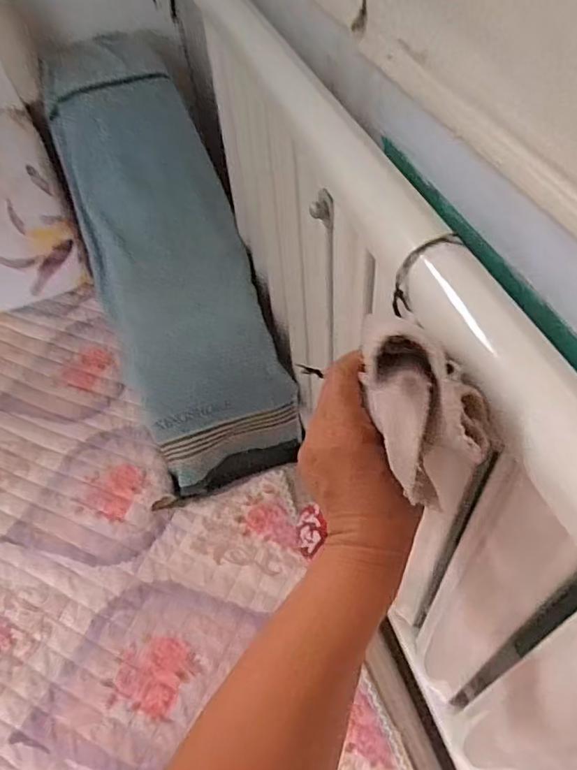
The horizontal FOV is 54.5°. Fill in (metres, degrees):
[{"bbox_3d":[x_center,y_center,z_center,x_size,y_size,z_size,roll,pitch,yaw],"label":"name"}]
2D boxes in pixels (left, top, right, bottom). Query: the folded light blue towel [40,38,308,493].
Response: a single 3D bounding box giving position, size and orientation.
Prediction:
[{"bbox_3d":[-0.215,-0.256,0.911,0.239,0.103,0.819,-19,72,-9],"label":"folded light blue towel"}]

